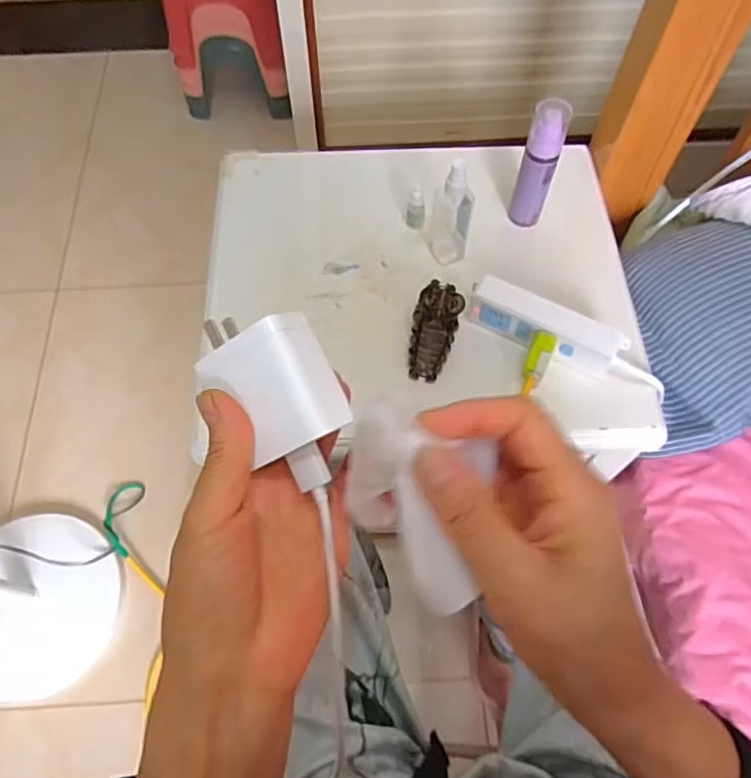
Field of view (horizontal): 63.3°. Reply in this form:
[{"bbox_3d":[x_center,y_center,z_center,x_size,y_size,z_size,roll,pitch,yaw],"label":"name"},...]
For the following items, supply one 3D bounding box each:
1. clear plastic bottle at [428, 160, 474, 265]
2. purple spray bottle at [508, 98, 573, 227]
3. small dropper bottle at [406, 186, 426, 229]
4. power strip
[{"bbox_3d":[0.080,-0.193,0.648,0.045,0.124,0.050,6,64,4],"label":"clear plastic bottle"},{"bbox_3d":[0.176,-0.237,0.662,0.038,0.150,0.029,14,65,8],"label":"purple spray bottle"},{"bbox_3d":[0.046,-0.207,0.699,0.020,0.055,0.015,7,64,4],"label":"small dropper bottle"},{"bbox_3d":[0.171,-0.063,0.629,0.158,0.058,0.034,29,67,14],"label":"power strip"}]

